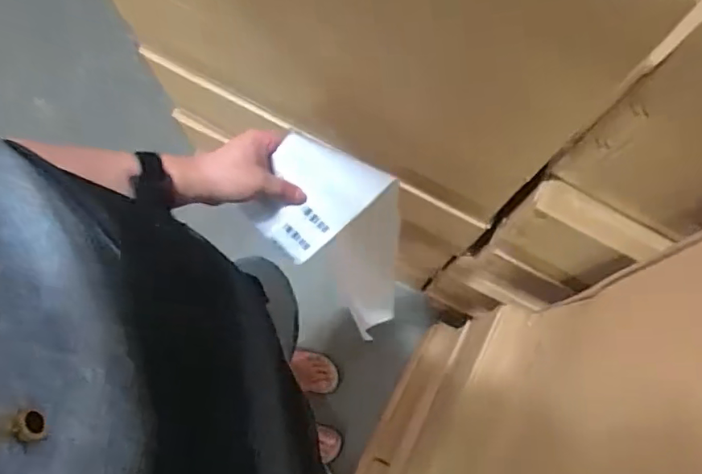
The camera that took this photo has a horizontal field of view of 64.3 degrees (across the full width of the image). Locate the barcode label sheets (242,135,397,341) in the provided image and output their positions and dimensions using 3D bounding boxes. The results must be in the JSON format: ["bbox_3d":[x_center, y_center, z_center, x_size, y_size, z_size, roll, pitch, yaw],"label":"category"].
[{"bbox_3d":[-0.043,-0.040,0.581,0.104,0.024,0.137,34,114,-12],"label":"barcode label sheets"}]

